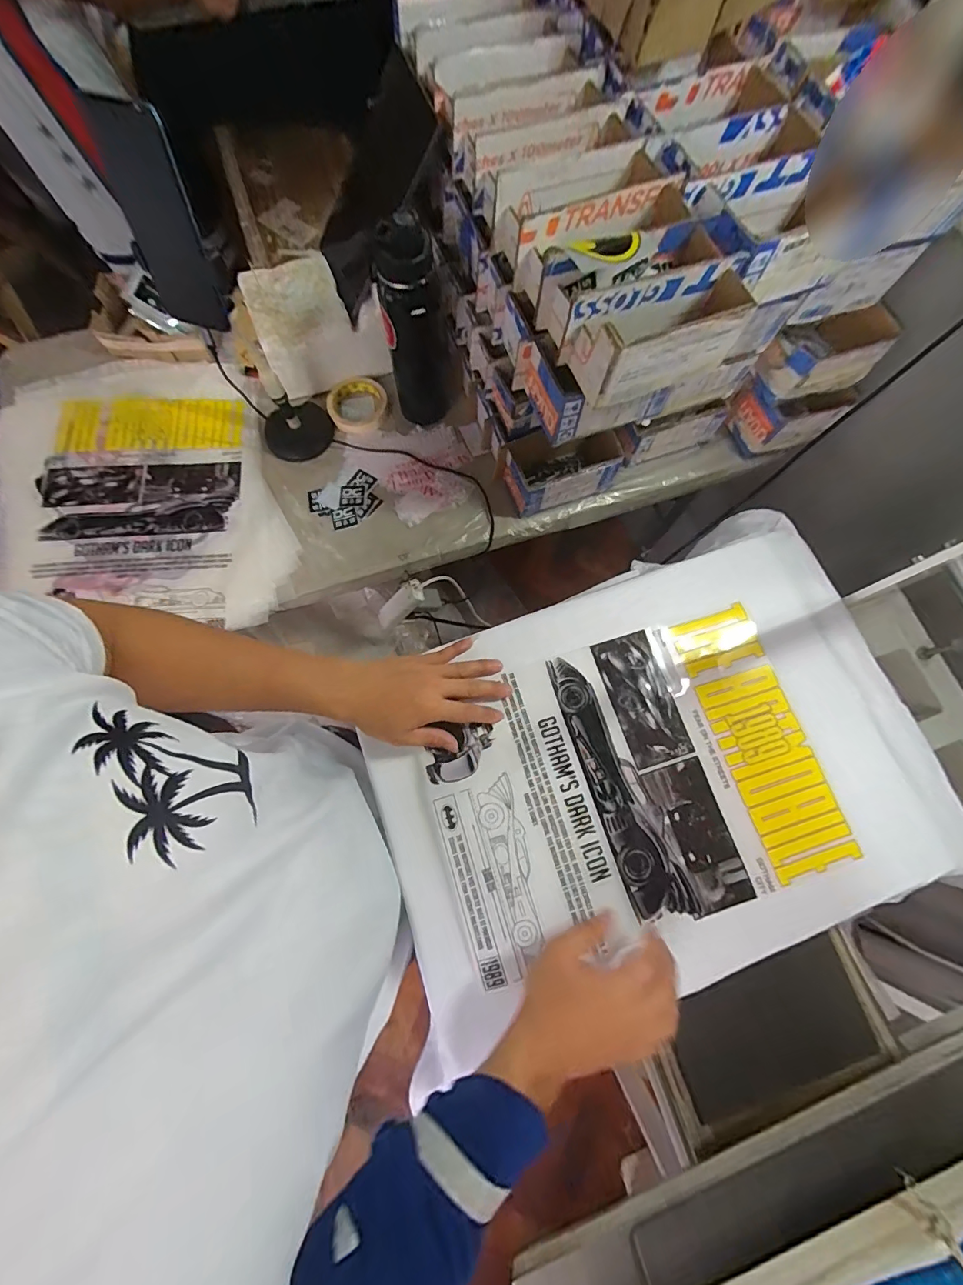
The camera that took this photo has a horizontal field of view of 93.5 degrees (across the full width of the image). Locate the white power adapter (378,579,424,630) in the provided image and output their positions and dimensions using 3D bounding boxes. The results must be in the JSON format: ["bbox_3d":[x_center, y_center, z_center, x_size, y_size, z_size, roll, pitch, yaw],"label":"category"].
[{"bbox_3d":[-0.145,-0.062,0.801,0.027,0.127,0.034,-10,70,-48],"label":"white power adapter"}]

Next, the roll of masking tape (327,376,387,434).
[{"bbox_3d":[-0.203,-0.388,0.743,0.094,0.024,0.094,0,75,-1],"label":"roll of masking tape"}]

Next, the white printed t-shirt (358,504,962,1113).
[{"bbox_3d":[0.188,0.126,0.499,0.599,0.029,0.417,-18,76,-6],"label":"white printed t-shirt"}]

